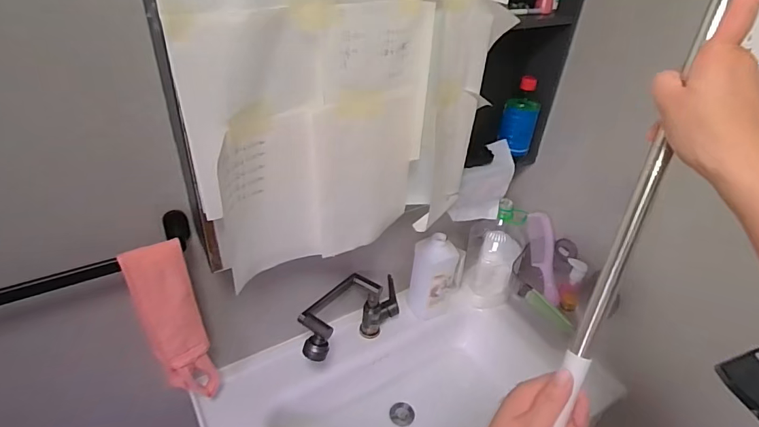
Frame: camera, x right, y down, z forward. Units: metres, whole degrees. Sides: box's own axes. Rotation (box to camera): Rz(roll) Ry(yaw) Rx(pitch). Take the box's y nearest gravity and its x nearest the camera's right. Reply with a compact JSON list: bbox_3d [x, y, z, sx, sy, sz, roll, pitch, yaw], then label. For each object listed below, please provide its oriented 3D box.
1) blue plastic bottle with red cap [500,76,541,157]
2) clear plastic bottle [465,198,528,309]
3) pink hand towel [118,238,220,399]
[{"bbox_3d":[0.299,-0.206,0.931,0.071,0.157,0.045,15,37,13],"label":"blue plastic bottle with red cap"},{"bbox_3d":[0.277,0.099,1.075,0.124,0.276,0.093,15,37,13],"label":"clear plastic bottle"},{"bbox_3d":[-0.334,0.195,0.728,0.083,0.353,0.025,-15,40,-26],"label":"pink hand towel"}]

